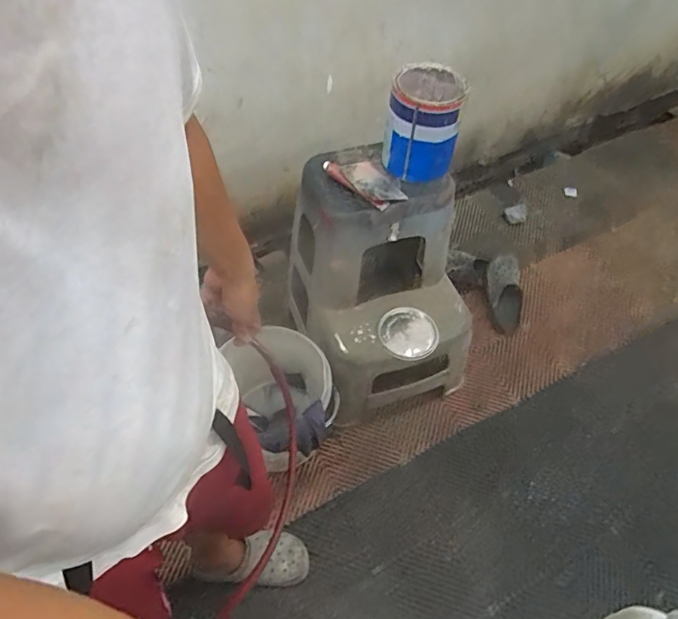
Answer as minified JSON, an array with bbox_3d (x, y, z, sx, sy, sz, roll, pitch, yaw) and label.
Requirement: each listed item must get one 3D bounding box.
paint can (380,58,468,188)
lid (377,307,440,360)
[{"bbox_3d":[0.188,-0.407,1.147,0.160,0.190,0.177,19,55,12],"label":"paint can"},{"bbox_3d":[0.172,0.059,1.306,0.141,0.022,0.149,1,53,-1],"label":"lid"}]

